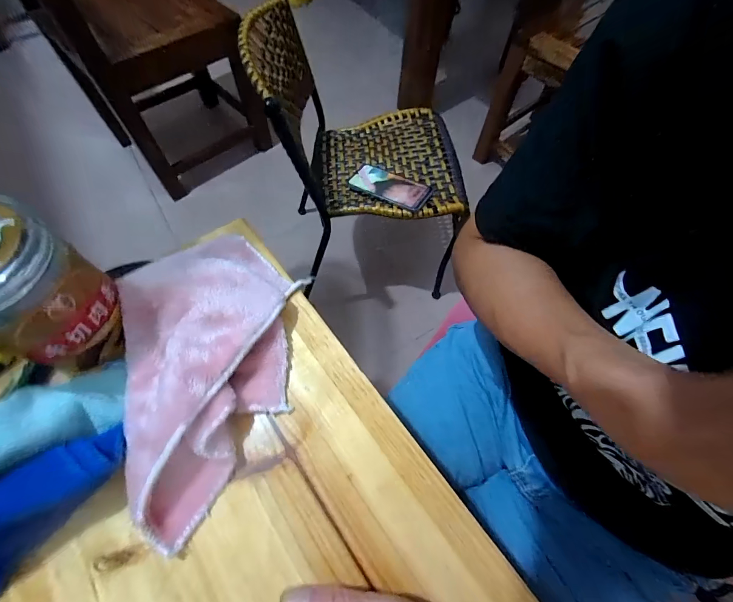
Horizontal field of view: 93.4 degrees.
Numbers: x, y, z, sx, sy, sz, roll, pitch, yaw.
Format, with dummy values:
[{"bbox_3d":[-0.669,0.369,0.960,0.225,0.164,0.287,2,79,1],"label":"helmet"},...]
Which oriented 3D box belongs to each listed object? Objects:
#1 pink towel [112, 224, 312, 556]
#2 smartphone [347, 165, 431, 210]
[{"bbox_3d":[-0.135,0.048,0.284,0.139,0.041,0.255,4,62,0],"label":"pink towel"},{"bbox_3d":[0.049,-0.236,0.706,0.160,0.012,0.081,26,61,17],"label":"smartphone"}]

